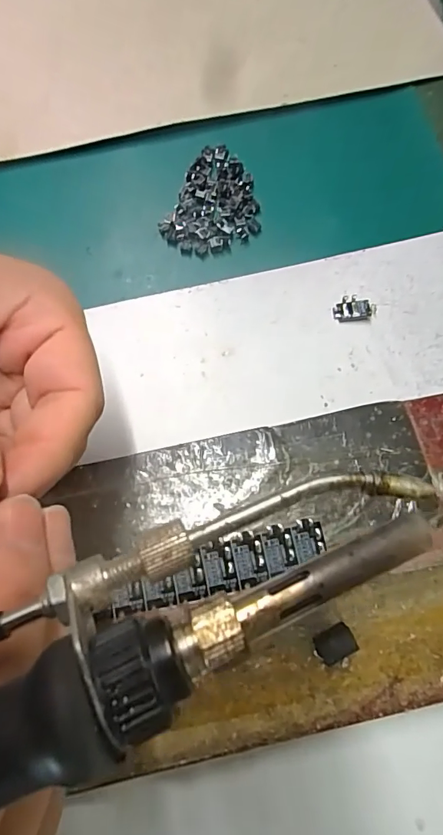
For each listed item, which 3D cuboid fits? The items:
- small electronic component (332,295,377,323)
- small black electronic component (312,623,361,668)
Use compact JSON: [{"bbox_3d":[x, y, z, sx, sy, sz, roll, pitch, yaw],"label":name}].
[{"bbox_3d":[0.073,-0.058,0.250,0.022,0.006,0.013,0,75,-2],"label":"small electronic component"},{"bbox_3d":[0.047,0.094,0.190,0.016,0.010,0.011,-26,77,-9],"label":"small black electronic component"}]

